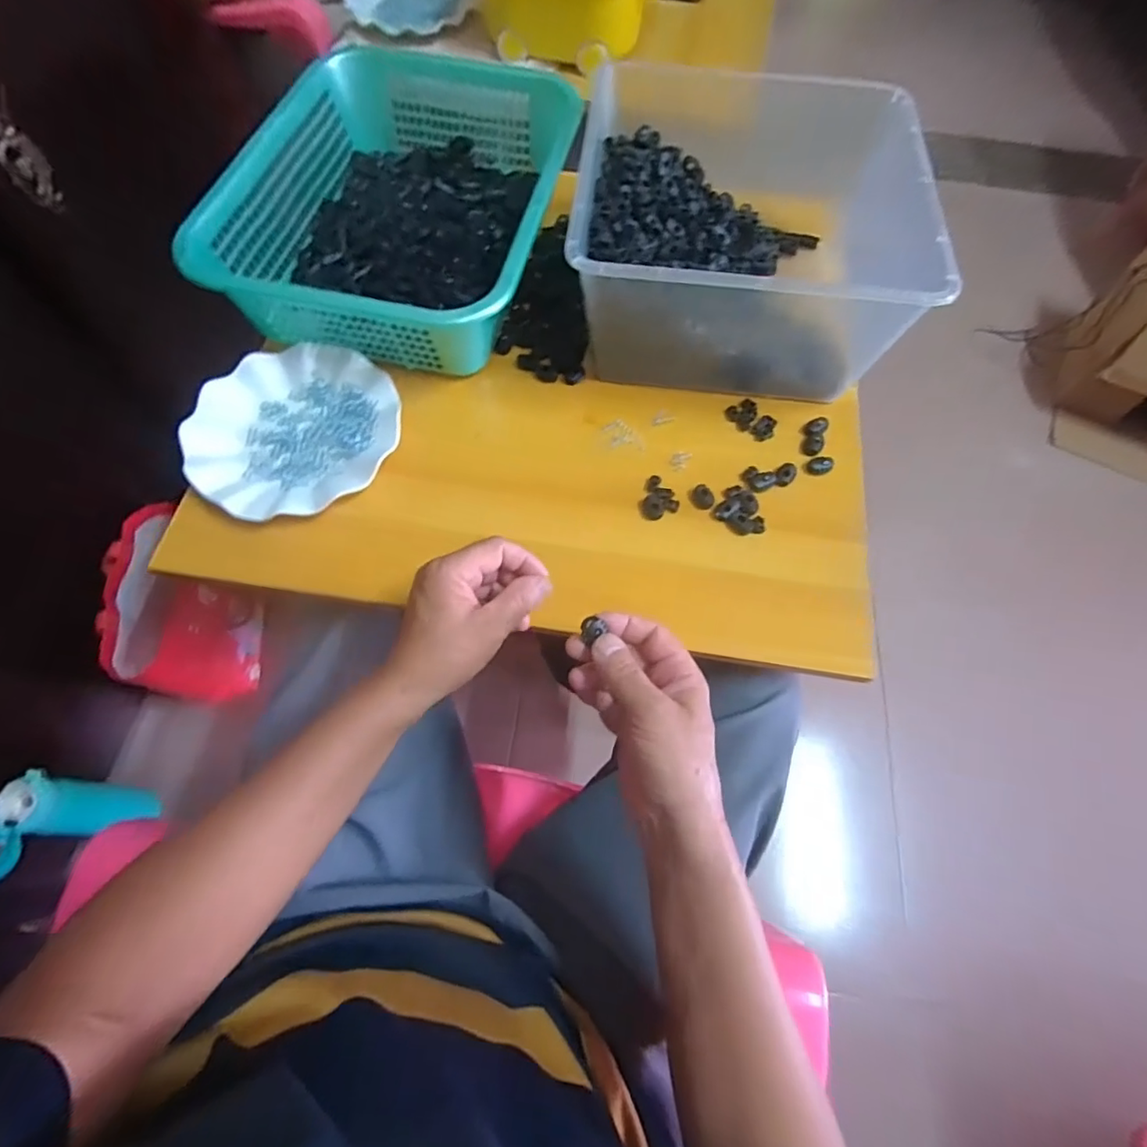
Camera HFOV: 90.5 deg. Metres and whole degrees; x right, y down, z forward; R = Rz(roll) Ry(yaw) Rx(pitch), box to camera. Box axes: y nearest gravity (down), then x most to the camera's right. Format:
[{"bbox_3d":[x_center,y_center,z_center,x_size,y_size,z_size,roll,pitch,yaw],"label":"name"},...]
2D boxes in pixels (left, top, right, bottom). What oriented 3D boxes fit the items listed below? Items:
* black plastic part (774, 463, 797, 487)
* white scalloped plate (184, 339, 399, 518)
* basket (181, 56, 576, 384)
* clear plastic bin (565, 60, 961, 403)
[{"bbox_3d":[0.193,-0.090,0.518,0.017,0.006,0.029,31,67,13],"label":"black plastic part"},{"bbox_3d":[-0.251,-0.131,0.516,0.177,0.022,0.182,1,64,-1],"label":"white scalloped plate"},{"bbox_3d":[-0.161,-0.392,0.593,0.298,0.090,0.405,13,64,5],"label":"basket"},{"bbox_3d":[0.155,-0.329,0.554,0.295,0.140,0.312,5,64,1],"label":"clear plastic bin"}]

